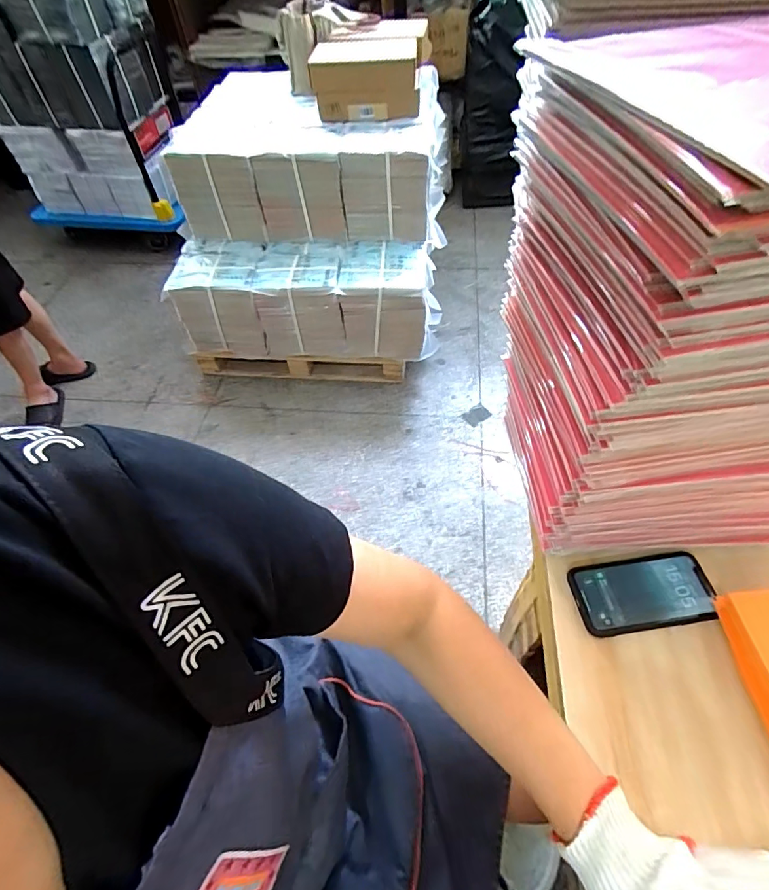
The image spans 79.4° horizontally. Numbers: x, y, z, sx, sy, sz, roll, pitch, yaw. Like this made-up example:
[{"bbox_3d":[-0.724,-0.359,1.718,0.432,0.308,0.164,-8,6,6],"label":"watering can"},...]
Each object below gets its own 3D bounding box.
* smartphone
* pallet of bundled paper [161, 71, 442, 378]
[{"bbox_3d":[0.288,0.162,0.513,0.149,0.010,0.077,-8,53,-2],"label":"smartphone"},{"bbox_3d":[-0.246,-0.749,1.706,0.901,0.759,0.799,4,53,7],"label":"pallet of bundled paper"}]

